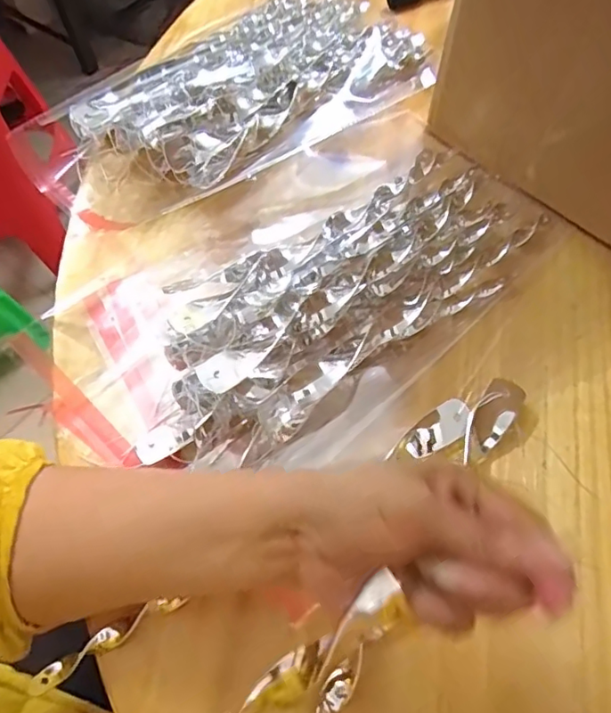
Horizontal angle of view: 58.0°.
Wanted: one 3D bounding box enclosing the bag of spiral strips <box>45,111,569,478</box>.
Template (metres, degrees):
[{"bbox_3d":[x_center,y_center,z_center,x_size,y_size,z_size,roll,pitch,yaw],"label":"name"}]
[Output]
[{"bbox_3d":[0.004,-0.061,0.398,0.360,0.052,0.196,-34,66,-17],"label":"bag of spiral strips"}]

